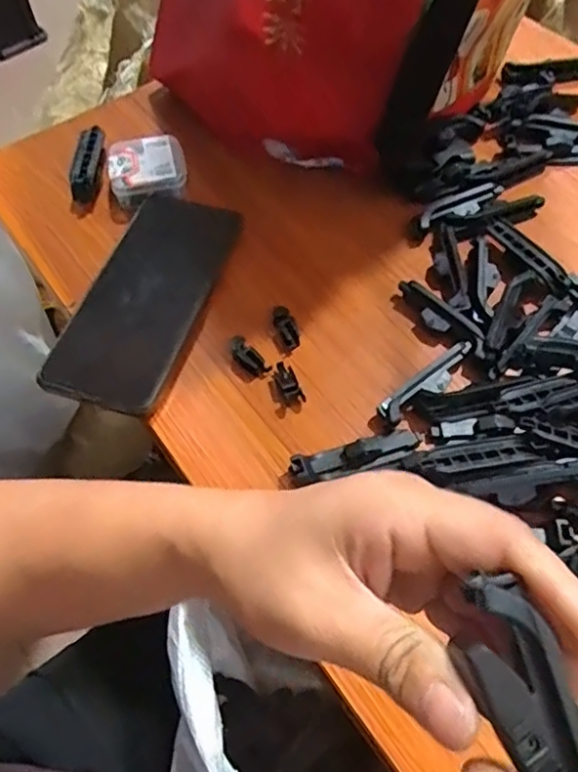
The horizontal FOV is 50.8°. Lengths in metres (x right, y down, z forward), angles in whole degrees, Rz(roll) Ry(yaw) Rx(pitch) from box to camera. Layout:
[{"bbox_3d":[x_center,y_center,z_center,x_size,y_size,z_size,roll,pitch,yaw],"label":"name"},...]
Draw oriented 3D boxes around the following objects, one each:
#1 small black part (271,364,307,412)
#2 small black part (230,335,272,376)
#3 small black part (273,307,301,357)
[{"bbox_3d":[0.000,0.000,0.365,0.011,0.007,0.033,-22,60,-12],"label":"small black part"},{"bbox_3d":[-0.024,-0.018,0.373,0.010,0.013,0.028,-37,64,-19],"label":"small black part"},{"bbox_3d":[-0.001,-0.035,0.385,0.014,0.007,0.032,-12,71,-6],"label":"small black part"}]

